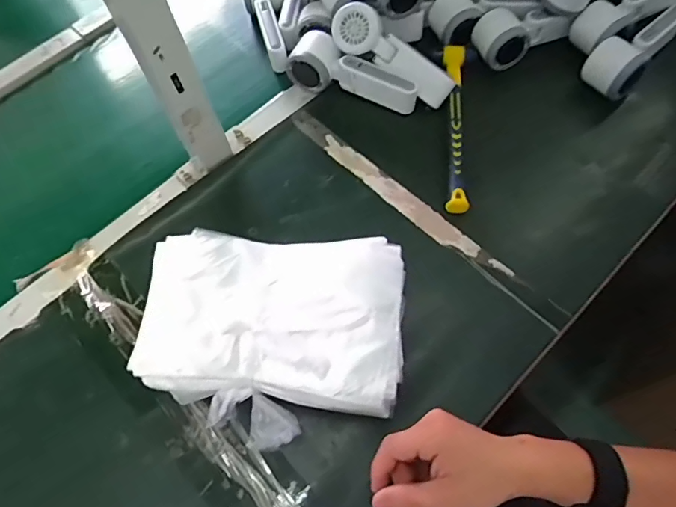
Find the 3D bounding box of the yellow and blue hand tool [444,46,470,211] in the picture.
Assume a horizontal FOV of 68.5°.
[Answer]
[{"bbox_3d":[0.141,-0.153,0.602,0.023,0.035,0.235,2,64,5],"label":"yellow and blue hand tool"}]

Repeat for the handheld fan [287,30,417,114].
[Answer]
[{"bbox_3d":[0.019,-0.222,0.618,0.166,0.048,0.052,22,67,14],"label":"handheld fan"}]

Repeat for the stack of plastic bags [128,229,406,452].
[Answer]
[{"bbox_3d":[-0.057,0.074,0.474,0.234,0.066,0.185,-2,65,0],"label":"stack of plastic bags"}]

